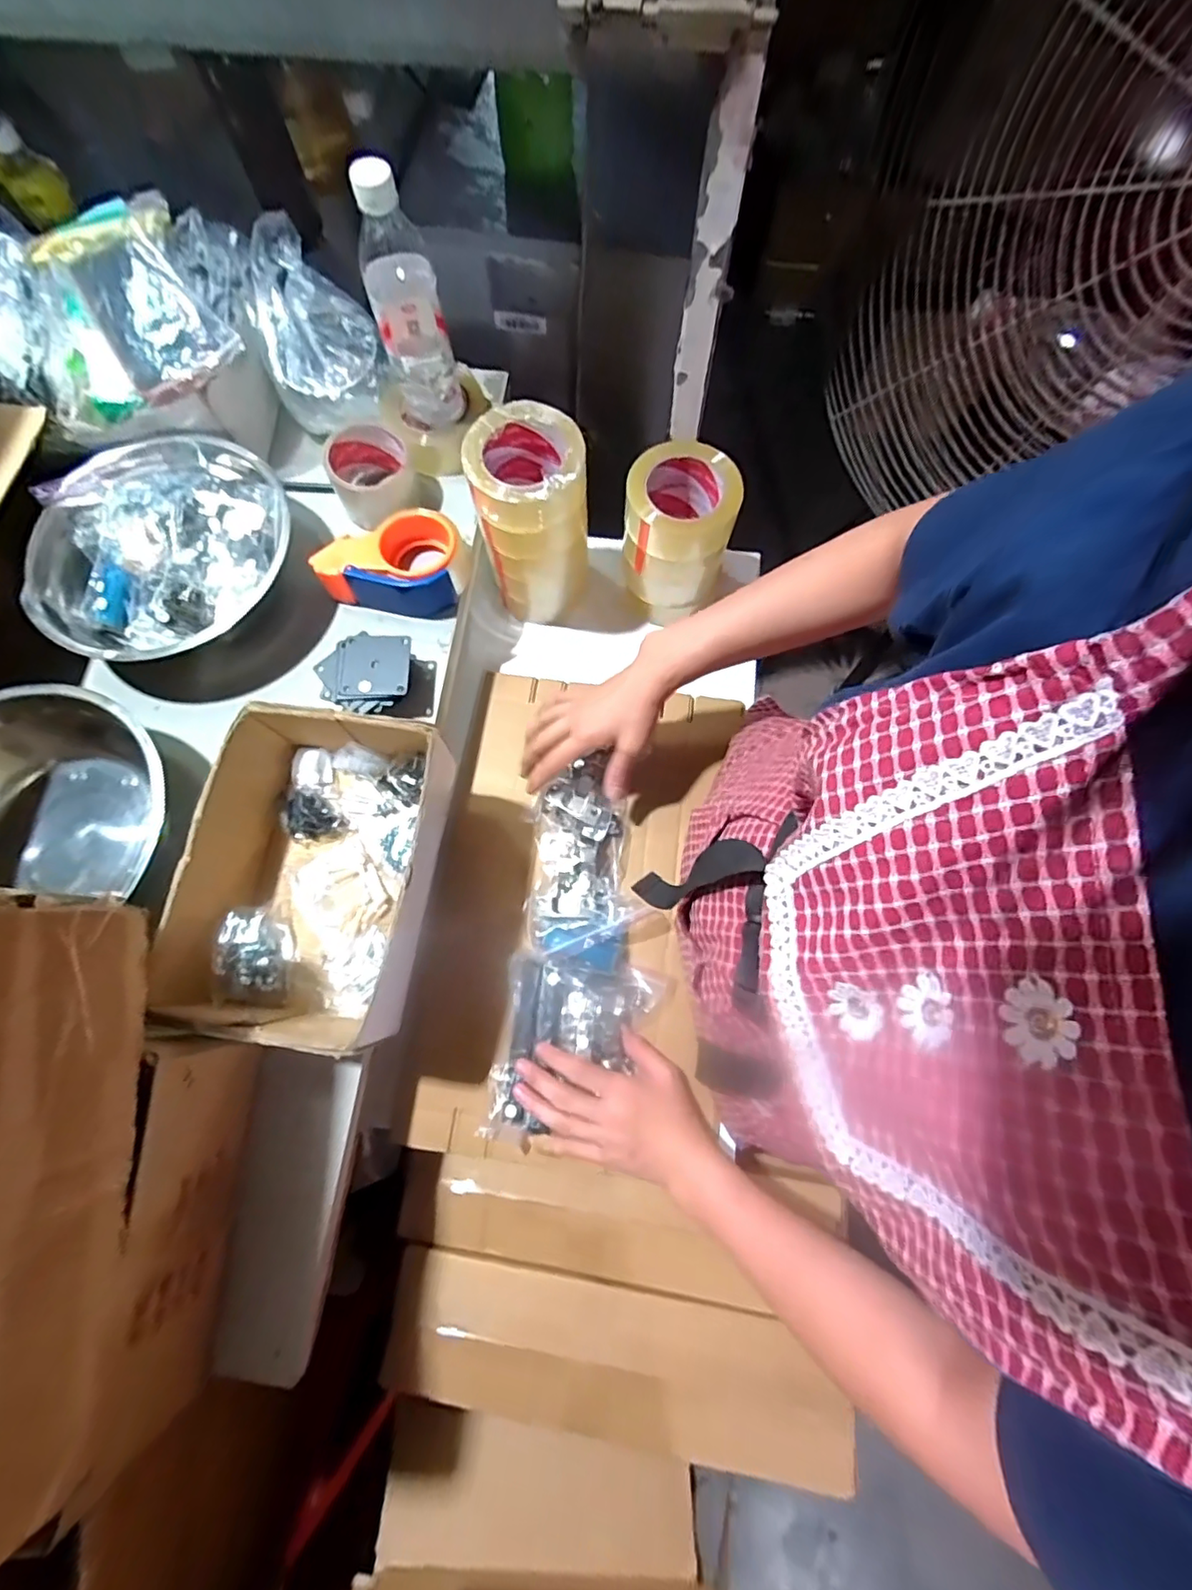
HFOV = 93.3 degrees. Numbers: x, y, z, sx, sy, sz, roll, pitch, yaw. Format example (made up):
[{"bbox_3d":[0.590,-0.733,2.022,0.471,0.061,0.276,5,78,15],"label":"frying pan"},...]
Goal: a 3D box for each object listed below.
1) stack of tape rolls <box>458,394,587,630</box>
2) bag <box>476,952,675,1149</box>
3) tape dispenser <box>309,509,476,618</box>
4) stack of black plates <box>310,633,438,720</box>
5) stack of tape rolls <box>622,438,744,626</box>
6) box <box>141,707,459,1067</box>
[{"bbox_3d":[-0.065,-0.290,0.602,0.110,0.183,0.110,-7,74,-2],"label":"stack of tape rolls"},{"bbox_3d":[-0.019,0.243,0.532,0.147,0.026,0.163,9,75,3],"label":"bag"},{"bbox_3d":[-0.207,-0.241,0.585,0.131,0.055,0.099,9,75,3],"label":"tape dispenser"},{"bbox_3d":[-0.215,-0.113,0.553,0.100,0.047,0.087,-2,74,0],"label":"stack of black plates"},{"bbox_3d":[0.090,-0.282,0.620,0.110,0.151,0.107,-11,75,-3],"label":"stack of tape rolls"},{"bbox_3d":[-0.234,0.062,0.475,0.170,0.089,0.249,9,75,3],"label":"box"}]

